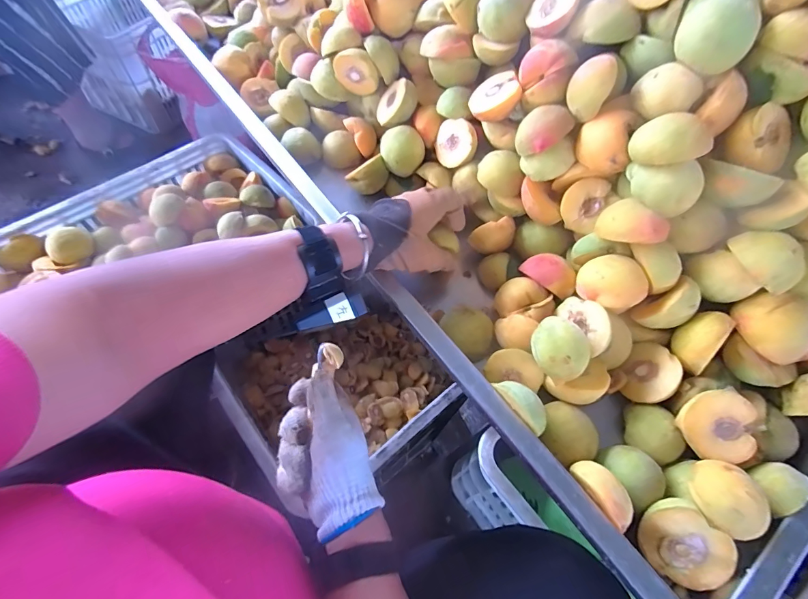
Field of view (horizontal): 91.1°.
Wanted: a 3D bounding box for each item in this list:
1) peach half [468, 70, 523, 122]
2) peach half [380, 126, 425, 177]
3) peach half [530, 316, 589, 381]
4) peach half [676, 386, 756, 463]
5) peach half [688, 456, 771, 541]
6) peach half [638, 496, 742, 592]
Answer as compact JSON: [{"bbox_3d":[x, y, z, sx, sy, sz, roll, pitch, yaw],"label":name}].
[{"bbox_3d":[0.108,-0.229,0.456,0.057,0.029,0.056,-20,59,29],"label":"peach half"},{"bbox_3d":[-0.002,-0.196,0.520,0.054,0.049,0.045,1,58,-4],"label":"peach half"},{"bbox_3d":[0.149,0.046,0.376,0.051,0.028,0.055,2,58,-3],"label":"peach half"},{"bbox_3d":[0.289,0.116,0.362,0.056,0.026,0.059,2,58,-3],"label":"peach half"},{"bbox_3d":[0.266,0.163,0.325,0.049,0.023,0.058,-3,59,-6],"label":"peach half"},{"bbox_3d":[0.236,0.203,0.337,0.064,0.033,0.060,1,92,25],"label":"peach half"}]

